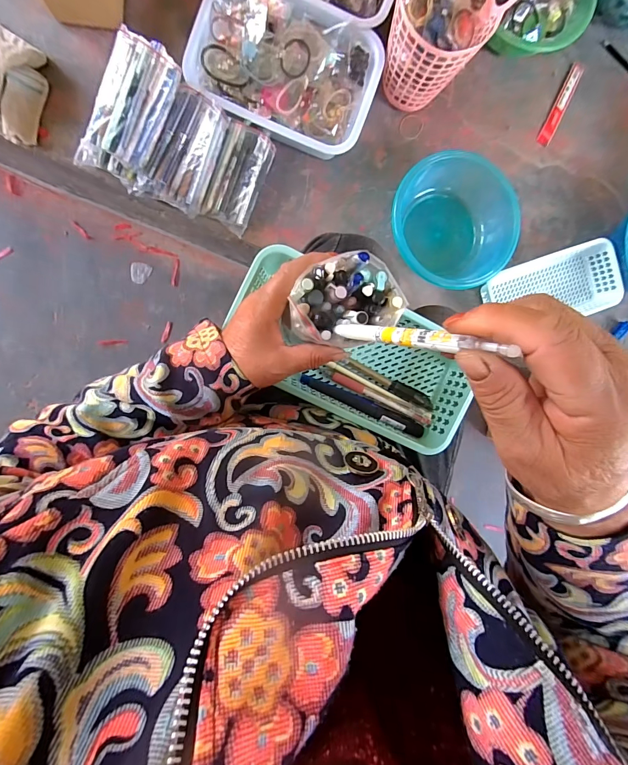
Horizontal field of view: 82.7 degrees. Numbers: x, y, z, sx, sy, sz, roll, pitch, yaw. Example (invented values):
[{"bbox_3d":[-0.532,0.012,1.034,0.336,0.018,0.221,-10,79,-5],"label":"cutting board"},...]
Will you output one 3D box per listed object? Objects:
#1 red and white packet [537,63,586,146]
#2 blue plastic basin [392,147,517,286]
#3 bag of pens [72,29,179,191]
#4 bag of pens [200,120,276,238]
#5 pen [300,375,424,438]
[{"bbox_3d":[0.486,-0.547,0.698,0.027,0.008,0.187,27,89,-8],"label":"red and white packet"},{"bbox_3d":[0.240,-0.283,0.646,0.210,0.081,0.207,0,92,-8],"label":"blue plastic basin"},{"bbox_3d":[-0.263,-0.373,0.505,0.090,0.061,0.194,38,116,-8],"label":"bag of pens"},{"bbox_3d":[-0.129,-0.342,0.605,0.075,0.057,0.150,22,89,-8],"label":"bag of pens"},{"bbox_3d":[0.055,0.026,0.401,0.147,0.020,0.017,27,87,-9],"label":"pen"}]

